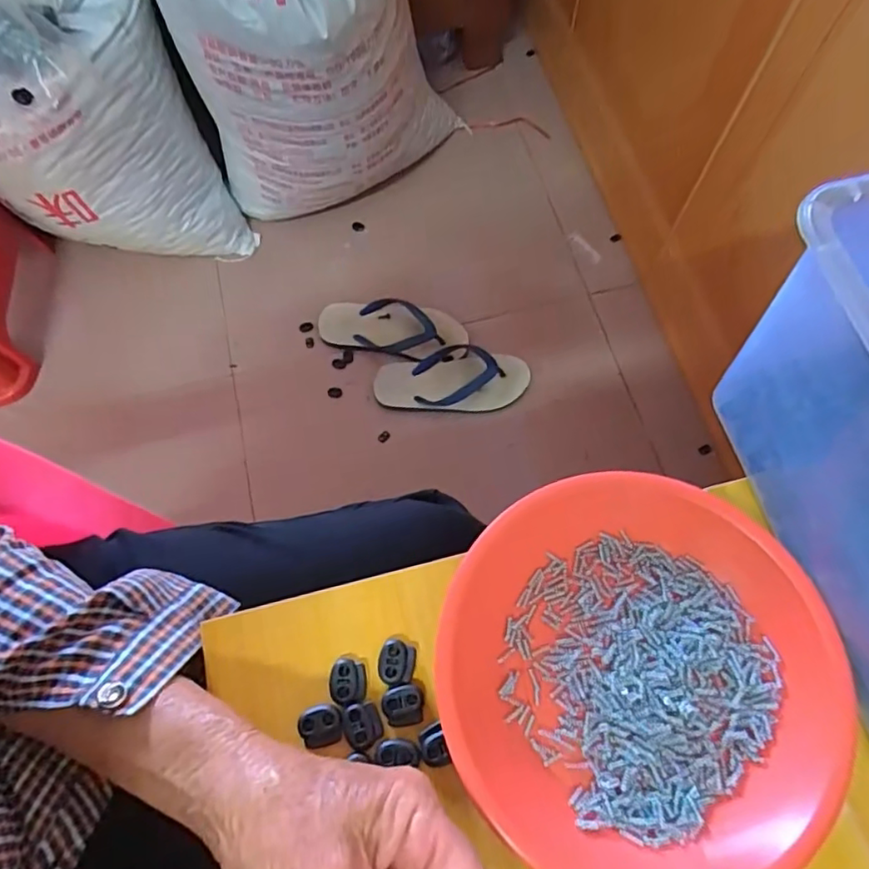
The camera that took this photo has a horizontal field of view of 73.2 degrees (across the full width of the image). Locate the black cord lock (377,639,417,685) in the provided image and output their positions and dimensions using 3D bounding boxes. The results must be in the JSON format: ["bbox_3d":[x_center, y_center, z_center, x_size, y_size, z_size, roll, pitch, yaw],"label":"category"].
[{"bbox_3d":[-0.020,0.120,0.310,0.019,0.005,0.022,-2,69,0],"label":"black cord lock"}]

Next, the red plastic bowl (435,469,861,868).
[{"bbox_3d":[0.101,0.119,0.297,0.189,0.029,0.190,-9,69,-2],"label":"red plastic bowl"}]

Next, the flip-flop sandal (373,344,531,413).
[{"bbox_3d":[0.027,-0.086,0.908,0.236,0.049,0.098,-1,69,1],"label":"flip-flop sandal"}]

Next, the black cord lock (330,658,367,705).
[{"bbox_3d":[-0.045,0.129,0.306,0.018,0.004,0.021,2,69,2],"label":"black cord lock"}]

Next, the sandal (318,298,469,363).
[{"bbox_3d":[-0.070,-0.169,0.948,0.241,0.040,0.105,2,69,2],"label":"sandal"}]

